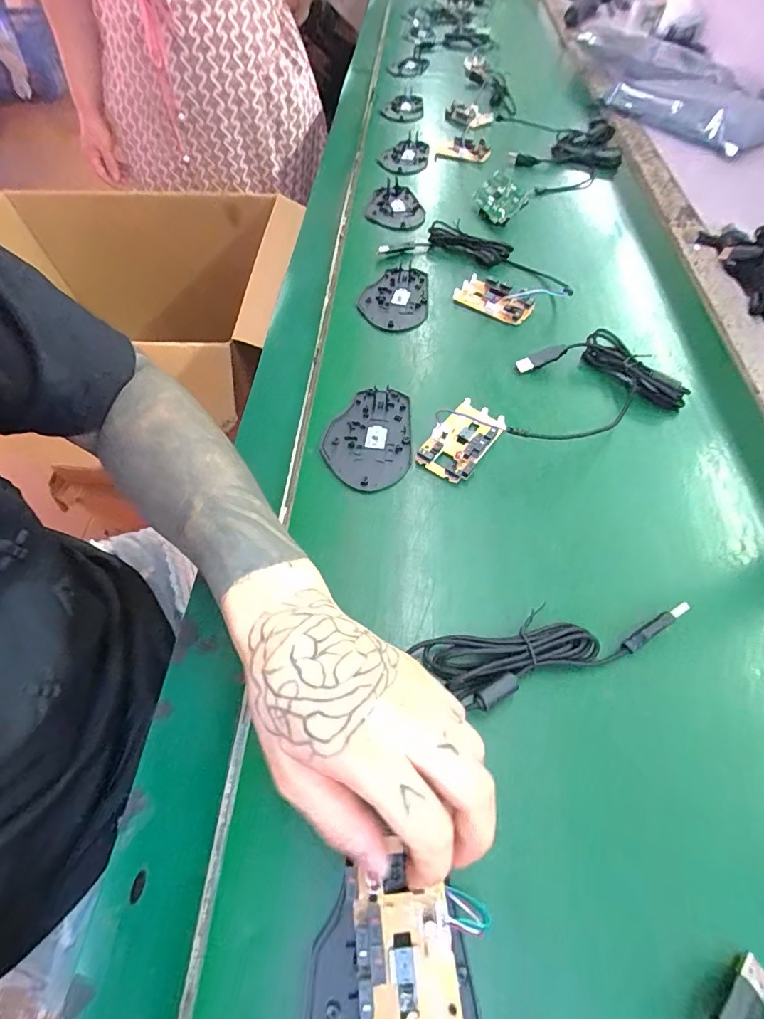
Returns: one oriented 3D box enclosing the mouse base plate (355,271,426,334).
[{"bbox_3d":[0.012,-0.226,0.503,0.071,0.005,0.103,3,57,1],"label":"mouse base plate"}]

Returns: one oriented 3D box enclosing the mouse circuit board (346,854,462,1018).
[{"bbox_3d":[0.010,0.203,0.212,0.044,0.010,0.067,-7,57,-6],"label":"mouse circuit board"}]

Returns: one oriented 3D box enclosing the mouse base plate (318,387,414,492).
[{"bbox_3d":[-0.008,-0.062,0.394,0.071,0.007,0.106,16,58,9],"label":"mouse base plate"}]

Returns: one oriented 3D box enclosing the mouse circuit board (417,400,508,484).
[{"bbox_3d":[0.066,-0.057,0.388,0.045,0.015,0.075,32,62,18],"label":"mouse circuit board"}]

